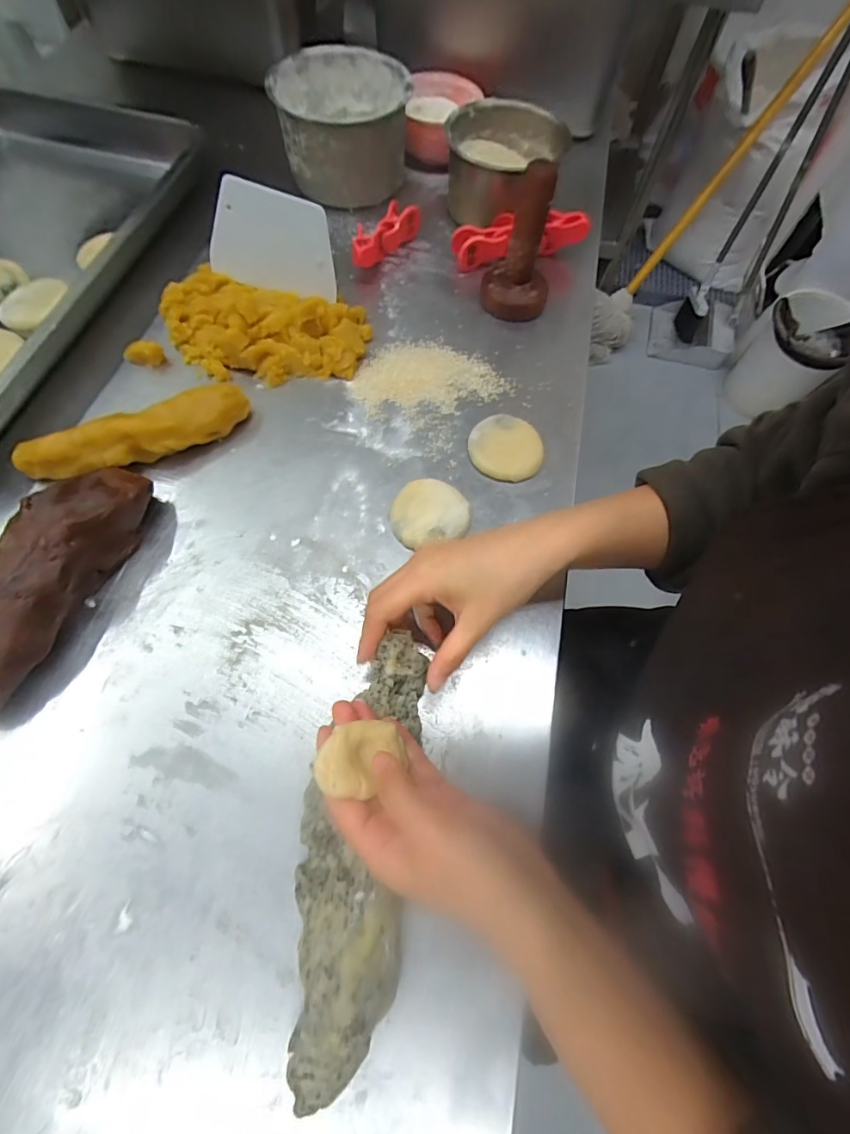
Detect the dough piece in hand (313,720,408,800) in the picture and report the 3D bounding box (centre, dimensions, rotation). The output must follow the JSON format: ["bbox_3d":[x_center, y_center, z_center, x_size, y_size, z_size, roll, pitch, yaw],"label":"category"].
[{"bbox_3d":[-0.039,0.109,0.275,0.044,0.020,0.036,-5,67,-4],"label":"dough piece in hand"}]

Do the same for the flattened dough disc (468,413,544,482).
[{"bbox_3d":[0.071,-0.106,0.428,0.061,0.014,0.062,1,67,-2],"label":"flattened dough disc"}]

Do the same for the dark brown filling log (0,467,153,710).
[{"bbox_3d":[-0.273,0.009,0.348,0.057,0.054,0.198,18,68,6],"label":"dark brown filling log"}]

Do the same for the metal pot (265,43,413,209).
[{"bbox_3d":[-0.093,-0.496,0.550,0.140,0.094,0.142,1,67,-2],"label":"metal pot"}]

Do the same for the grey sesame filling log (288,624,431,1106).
[{"bbox_3d":[-0.041,0.161,0.291,0.068,0.036,0.245,9,64,2],"label":"grey sesame filling log"}]

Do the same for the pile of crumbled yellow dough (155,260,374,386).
[{"bbox_3d":[-0.160,-0.235,0.462,0.204,0.041,0.116,9,67,2],"label":"pile of crumbled yellow dough"}]

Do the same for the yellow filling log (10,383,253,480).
[{"bbox_3d":[-0.240,-0.109,0.406,0.184,0.041,0.045,-23,70,-11],"label":"yellow filling log"}]

